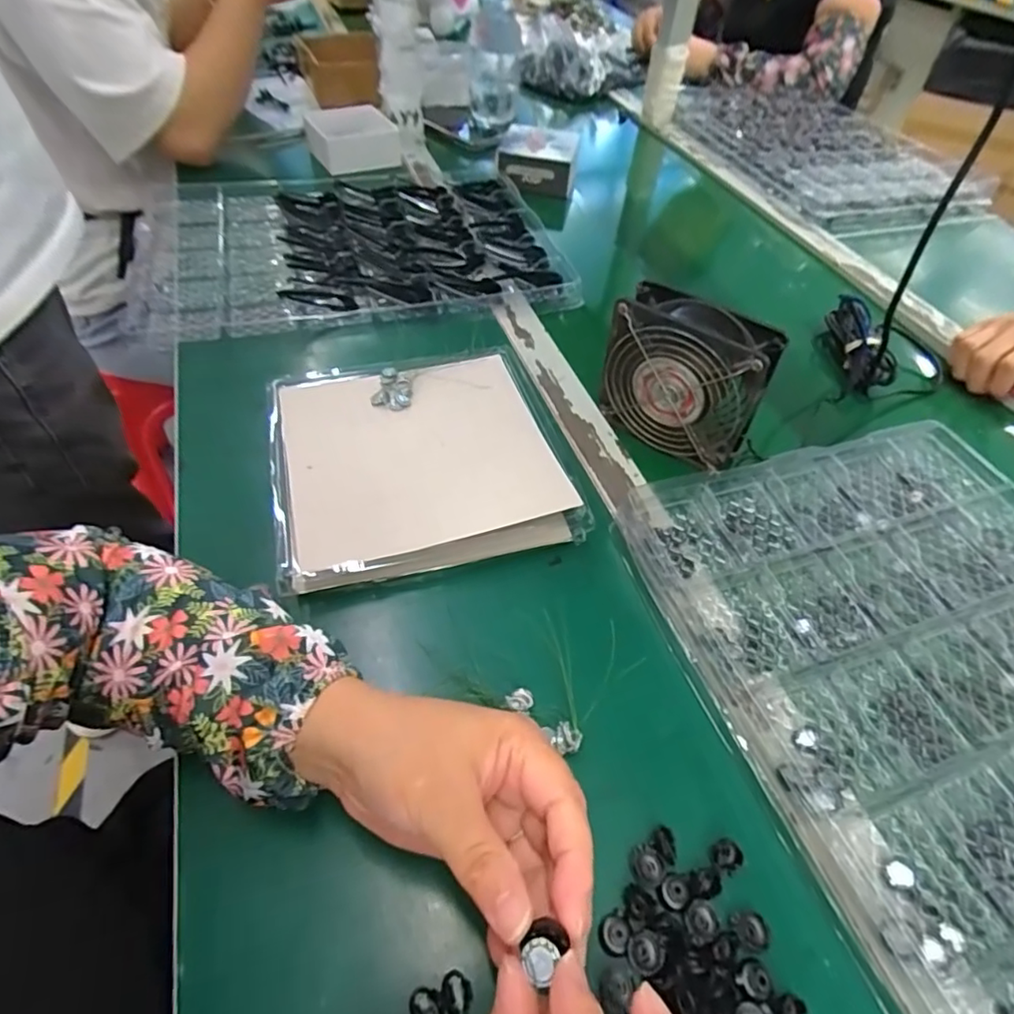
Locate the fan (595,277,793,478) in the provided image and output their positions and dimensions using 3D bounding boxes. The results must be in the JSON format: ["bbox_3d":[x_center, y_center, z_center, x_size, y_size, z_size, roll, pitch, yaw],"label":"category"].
[{"bbox_3d":[0.134,-0.097,0.449,0.117,0.108,0.047,35,56,24],"label":"fan"}]

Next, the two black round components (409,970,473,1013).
[{"bbox_3d":[-0.028,0.213,0.250,0.026,0.004,0.017,-13,51,-14],"label":"two black round components"}]

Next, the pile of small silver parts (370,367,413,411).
[{"bbox_3d":[-0.090,-0.096,0.473,0.031,0.008,0.042,8,49,4],"label":"pile of small silver parts"}]

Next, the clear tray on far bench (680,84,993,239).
[{"bbox_3d":[0.504,-0.587,0.950,0.332,0.033,0.521,-9,51,-11],"label":"clear tray on far bench"}]

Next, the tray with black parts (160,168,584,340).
[{"bbox_3d":[-0.166,-0.298,0.655,0.430,0.025,0.303,-9,51,-11],"label":"tray with black parts"}]

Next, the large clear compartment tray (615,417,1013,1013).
[{"bbox_3d":[0.293,0.126,0.327,0.306,0.034,0.431,-15,54,-15],"label":"large clear compartment tray"}]

